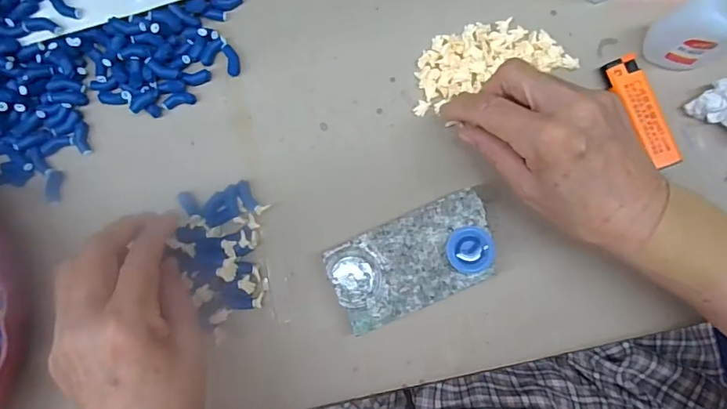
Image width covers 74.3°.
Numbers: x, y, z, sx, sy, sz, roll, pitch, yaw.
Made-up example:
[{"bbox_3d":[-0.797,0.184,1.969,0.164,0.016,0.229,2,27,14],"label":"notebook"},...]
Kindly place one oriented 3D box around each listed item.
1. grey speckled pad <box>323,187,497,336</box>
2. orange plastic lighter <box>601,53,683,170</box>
[{"bbox_3d":[0.035,0.038,0.329,0.109,0.020,0.061,-24,85,3],"label":"grey speckled pad"},{"bbox_3d":[0.191,-0.063,0.331,0.022,0.014,0.079,-23,85,3],"label":"orange plastic lighter"}]

